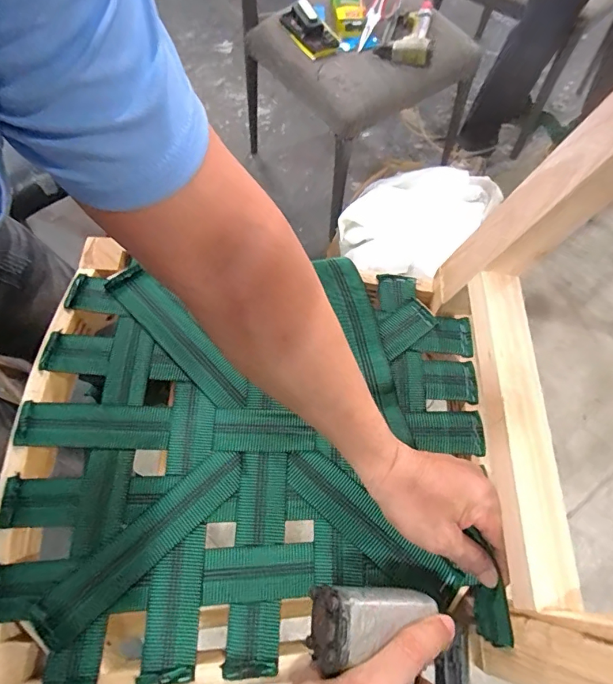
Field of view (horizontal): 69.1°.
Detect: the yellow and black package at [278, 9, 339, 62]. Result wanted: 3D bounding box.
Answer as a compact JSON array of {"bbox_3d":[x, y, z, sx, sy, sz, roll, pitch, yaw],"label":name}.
[{"bbox_3d":[0.006,-0.784,1.120,0.097,0.030,0.183,-31,71,-12],"label":"yellow and black package"}]

